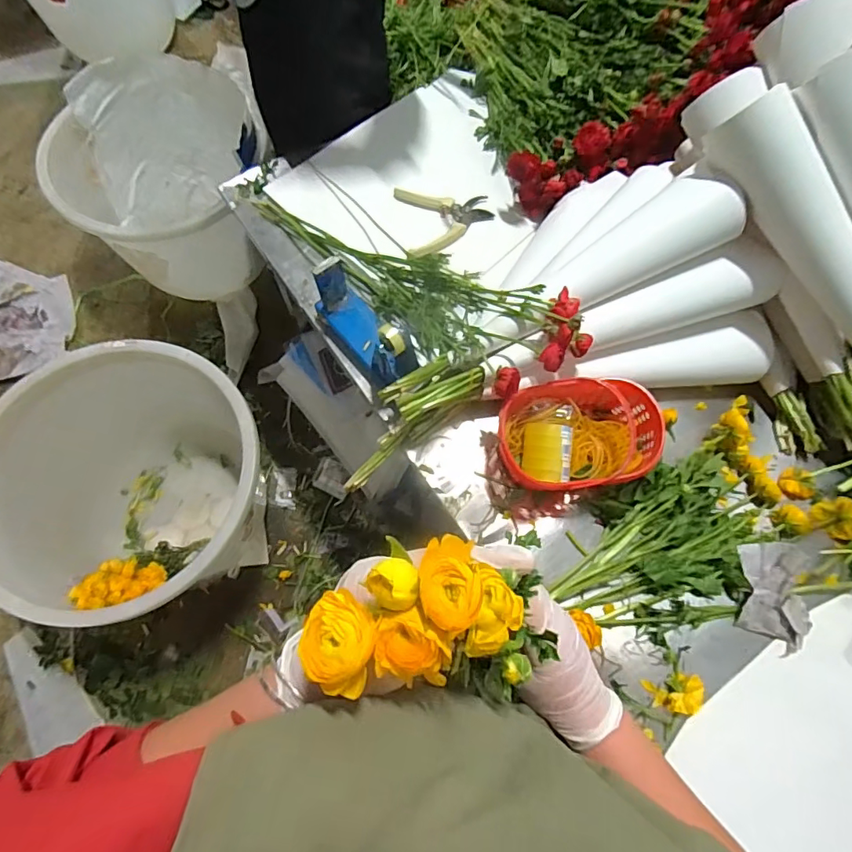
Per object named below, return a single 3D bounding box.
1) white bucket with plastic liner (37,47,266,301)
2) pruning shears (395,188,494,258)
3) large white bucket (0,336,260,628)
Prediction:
[{"bbox_3d":[-0.742,-0.686,1.495,0.560,0.407,0.512,1,69,-2],"label":"white bucket with plastic liner"},{"bbox_3d":[0.036,-0.342,0.827,0.148,0.016,0.140,-10,70,-6],"label":"pruning shears"},{"bbox_3d":[-0.630,0.150,1.181,0.555,0.486,0.534,1,69,-2],"label":"large white bucket"}]

